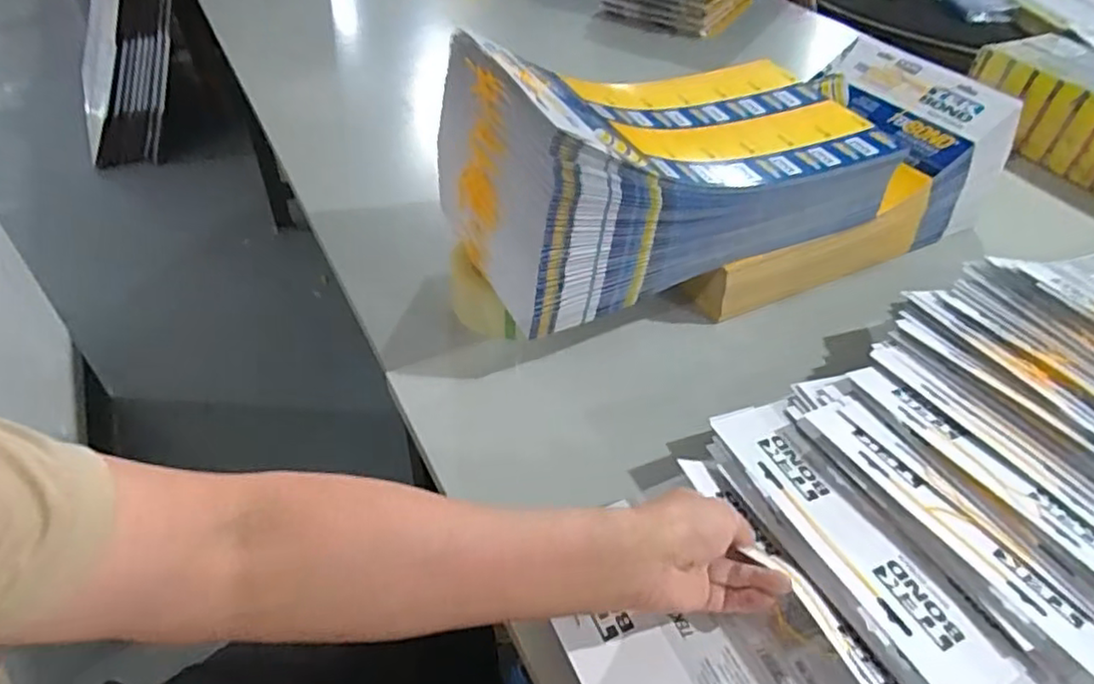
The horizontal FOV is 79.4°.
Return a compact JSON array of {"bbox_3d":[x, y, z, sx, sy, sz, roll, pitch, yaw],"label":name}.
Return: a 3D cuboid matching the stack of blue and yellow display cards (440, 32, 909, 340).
[{"bbox_3d":[0.119,-0.207,0.678,0.427,0.183,0.238,-17,49,-20],"label":"stack of blue and yellow display cards"}]

